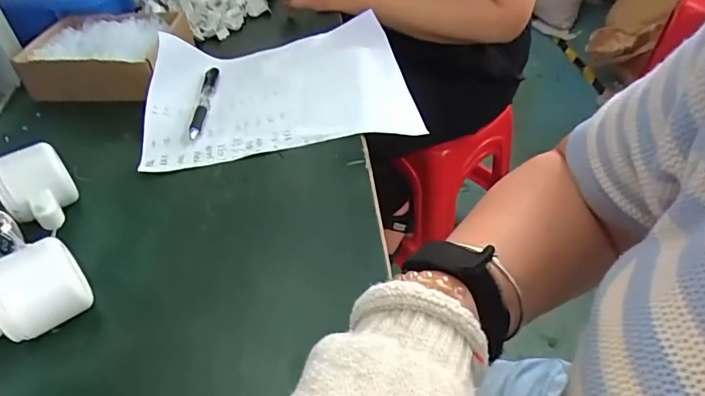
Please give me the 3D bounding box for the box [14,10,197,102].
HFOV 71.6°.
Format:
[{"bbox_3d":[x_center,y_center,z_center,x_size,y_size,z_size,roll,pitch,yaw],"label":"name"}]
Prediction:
[{"bbox_3d":[-0.306,-0.180,0.616,0.180,0.053,0.158,-3,44,1],"label":"box"}]

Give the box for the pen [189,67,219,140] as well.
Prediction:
[{"bbox_3d":[-0.168,-0.114,0.558,0.014,0.010,0.130,-5,44,0],"label":"pen"}]

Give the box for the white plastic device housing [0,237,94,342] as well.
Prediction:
[{"bbox_3d":[-0.219,0.069,0.344,0.059,0.062,0.053,-33,50,-26],"label":"white plastic device housing"}]

